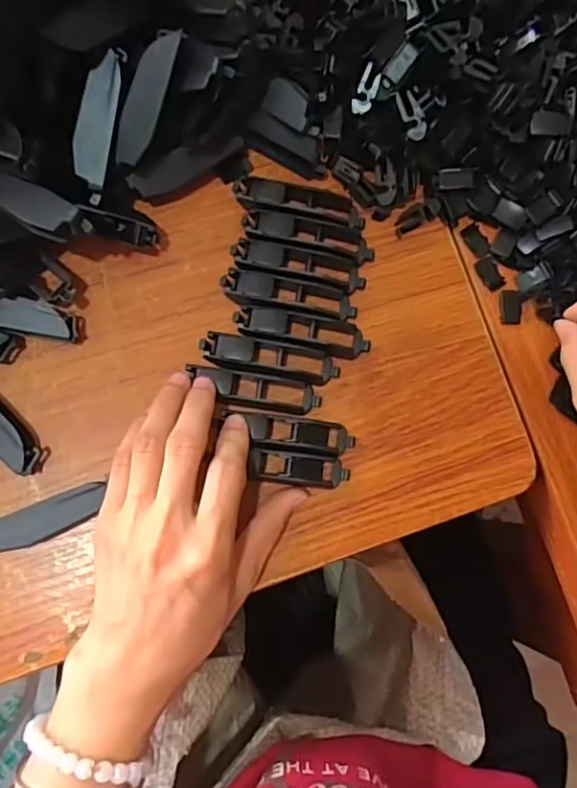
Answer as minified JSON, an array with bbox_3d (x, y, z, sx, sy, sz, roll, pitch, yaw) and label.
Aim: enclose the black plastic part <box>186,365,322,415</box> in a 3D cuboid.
[{"bbox_3d":[-0.018,-0.002,0.315,0.075,0.012,0.020,14,84,-15],"label":"black plastic part"}]

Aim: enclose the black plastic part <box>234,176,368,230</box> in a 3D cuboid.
[{"bbox_3d":[0.007,-0.110,0.334,0.077,0.012,0.018,9,81,-6],"label":"black plastic part"}]

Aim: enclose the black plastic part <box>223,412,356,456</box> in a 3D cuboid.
[{"bbox_3d":[0.007,0.023,0.314,0.063,0.013,0.018,8,84,-23],"label":"black plastic part"}]

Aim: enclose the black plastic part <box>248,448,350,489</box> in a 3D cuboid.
[{"bbox_3d":[0.006,0.041,0.312,0.057,0.010,0.017,10,84,-22],"label":"black plastic part"}]

